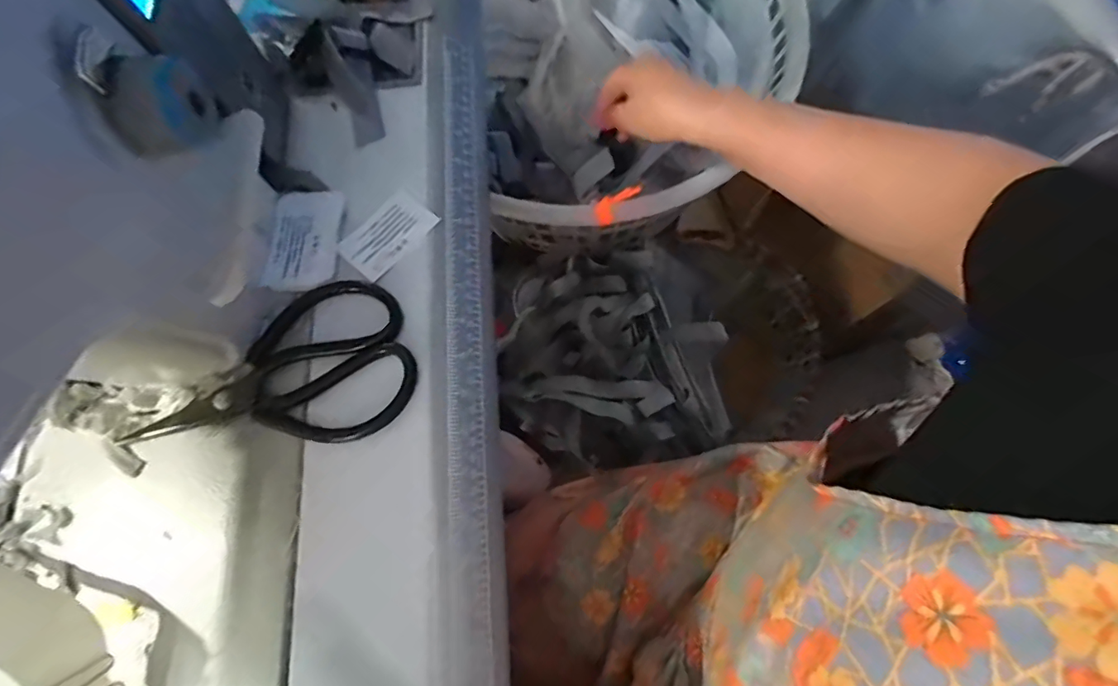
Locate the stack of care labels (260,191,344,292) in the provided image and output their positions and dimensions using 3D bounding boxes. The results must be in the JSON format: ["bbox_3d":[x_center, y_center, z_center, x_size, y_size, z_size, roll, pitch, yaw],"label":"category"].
[{"bbox_3d":[-0.177,-0.074,0.354,0.045,0.011,0.077,2,72,3],"label":"stack of care labels"}]

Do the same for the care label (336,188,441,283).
[{"bbox_3d":[-0.121,-0.077,0.358,0.041,0.004,0.066,38,74,13],"label":"care label"}]

